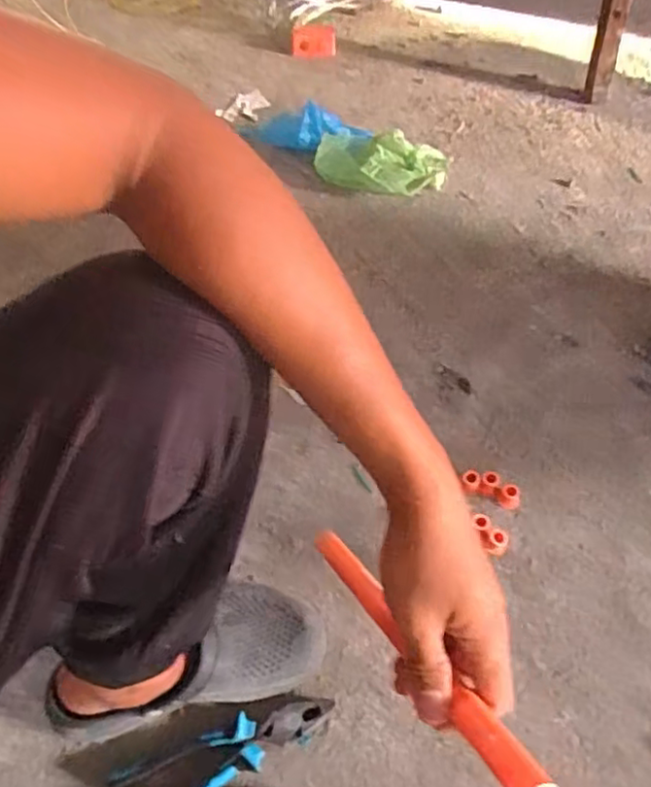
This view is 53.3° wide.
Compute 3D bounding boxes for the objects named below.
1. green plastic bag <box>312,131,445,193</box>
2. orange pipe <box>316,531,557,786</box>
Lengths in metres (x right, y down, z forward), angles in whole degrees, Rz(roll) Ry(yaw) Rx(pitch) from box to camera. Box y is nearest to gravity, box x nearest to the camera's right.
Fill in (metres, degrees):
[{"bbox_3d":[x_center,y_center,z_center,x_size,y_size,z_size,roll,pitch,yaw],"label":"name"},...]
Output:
[{"bbox_3d":[0.105,-0.430,1.224,0.244,0.090,0.094,8,54,7],"label":"green plastic bag"},{"bbox_3d":[0.052,0.160,0.427,0.021,0.023,0.276,-23,20,-15],"label":"orange pipe"}]

